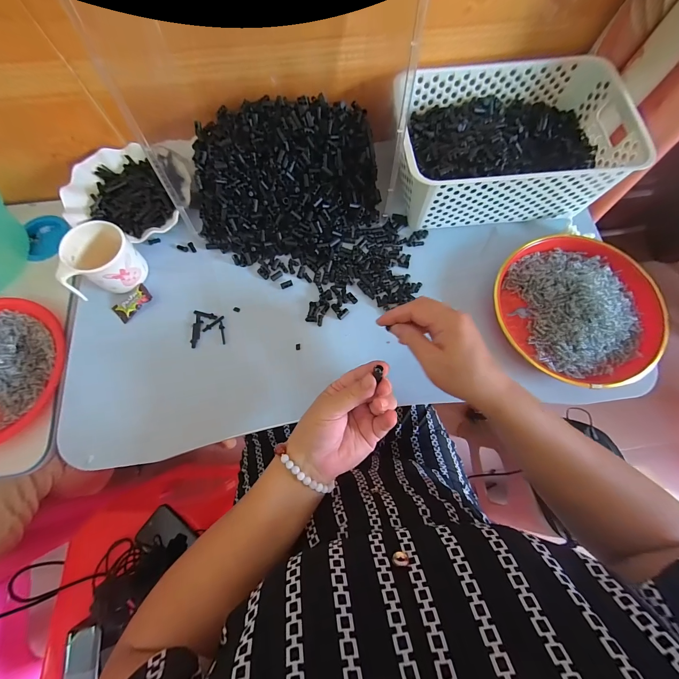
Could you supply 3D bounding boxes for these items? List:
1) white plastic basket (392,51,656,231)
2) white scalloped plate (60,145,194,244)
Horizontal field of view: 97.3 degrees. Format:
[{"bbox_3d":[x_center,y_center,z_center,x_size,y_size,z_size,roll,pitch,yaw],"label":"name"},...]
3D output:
[{"bbox_3d":[0.235,-0.291,0.452,0.305,0.107,0.216,-3,73,-1],"label":"white plastic basket"},{"bbox_3d":[-0.321,-0.231,0.466,0.172,0.034,0.161,0,73,0],"label":"white scalloped plate"}]

